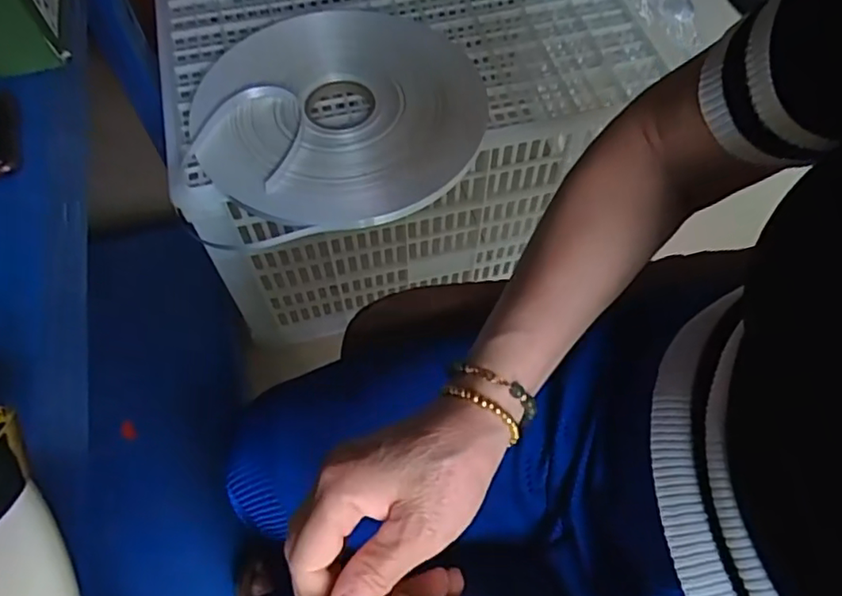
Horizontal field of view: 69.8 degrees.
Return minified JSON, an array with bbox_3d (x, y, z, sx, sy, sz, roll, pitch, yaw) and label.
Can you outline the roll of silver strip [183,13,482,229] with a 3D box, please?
[{"bbox_3d":[-0.103,-0.251,0.770,0.363,0.039,0.399,18,63,10],"label":"roll of silver strip"}]

